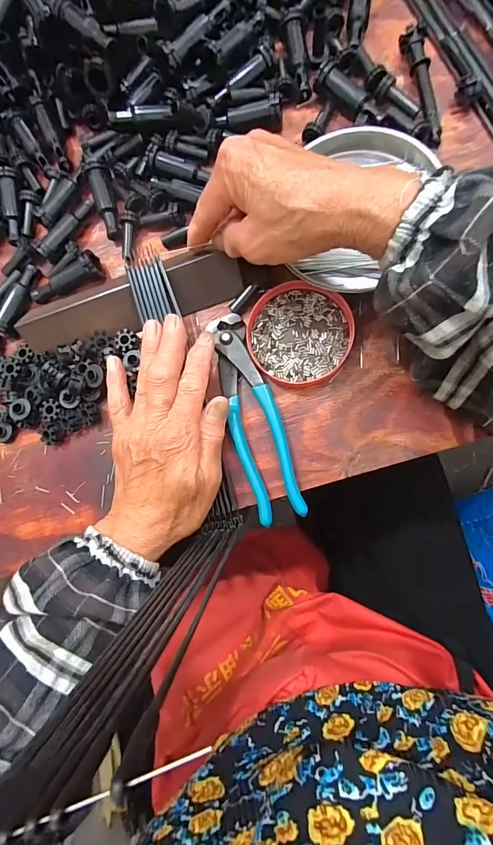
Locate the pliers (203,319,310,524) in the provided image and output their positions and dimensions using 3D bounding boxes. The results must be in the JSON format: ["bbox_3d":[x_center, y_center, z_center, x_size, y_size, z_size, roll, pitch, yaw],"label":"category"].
[{"bbox_3d":[0.005,-0.007,0.289,0.038,0.013,0.163,-17,84,7],"label":"pliers"}]

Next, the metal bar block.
[{"bbox_3d":[-0.098,-0.095,0.310,0.190,0.010,0.039,-16,119,7],"label":"metal bar block"}]

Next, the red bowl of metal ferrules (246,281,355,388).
[{"bbox_3d":[0.041,-0.067,0.290,0.078,0.011,0.076,-1,86,8],"label":"red bowl of metal ferrules"}]

